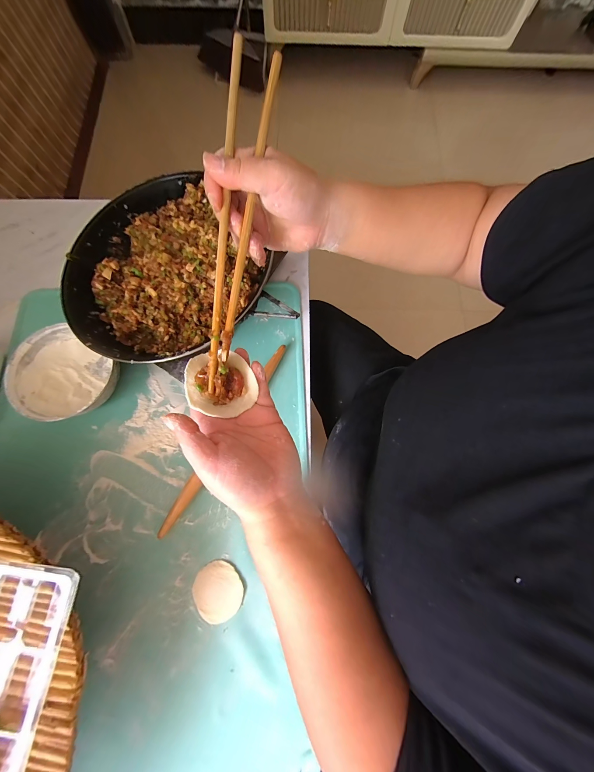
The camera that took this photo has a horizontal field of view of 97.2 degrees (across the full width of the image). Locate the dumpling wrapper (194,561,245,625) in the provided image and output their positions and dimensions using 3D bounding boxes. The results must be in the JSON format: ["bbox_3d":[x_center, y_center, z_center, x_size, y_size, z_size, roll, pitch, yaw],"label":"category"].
[{"bbox_3d":[-0.109,0.282,0.360,0.065,0.005,0.068,0,77,-1],"label":"dumpling wrapper"}]

